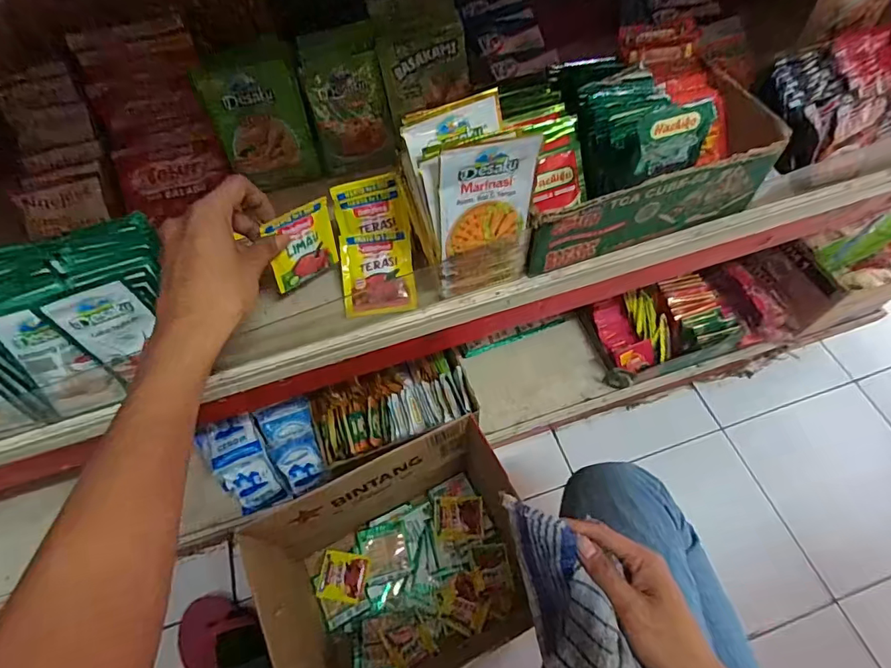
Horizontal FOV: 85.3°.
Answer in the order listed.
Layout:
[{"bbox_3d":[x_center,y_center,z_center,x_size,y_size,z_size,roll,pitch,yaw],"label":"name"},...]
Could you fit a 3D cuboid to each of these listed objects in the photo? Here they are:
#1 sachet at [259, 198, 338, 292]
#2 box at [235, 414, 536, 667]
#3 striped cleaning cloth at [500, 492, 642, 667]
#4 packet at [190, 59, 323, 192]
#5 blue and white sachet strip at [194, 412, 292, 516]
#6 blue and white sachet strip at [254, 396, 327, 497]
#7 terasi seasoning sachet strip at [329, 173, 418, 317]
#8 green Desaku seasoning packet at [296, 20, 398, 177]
[{"bbox_3d":[-0.129,-0.079,0.441,0.068,0.071,0.007,-37,50,-27],"label":"sachet"},{"bbox_3d":[-0.055,0.341,0.676,0.317,0.273,0.272,-24,62,-12],"label":"box"},{"bbox_3d":[0.108,0.238,0.420,0.079,0.091,0.182,-5,59,-1],"label":"striped cleaning cloth"},{"bbox_3d":[-0.191,-0.218,0.513,0.094,0.122,0.020,-21,35,-17],"label":"packet"},{"bbox_3d":[-0.329,0.215,0.777,0.098,0.058,0.153,-24,103,-12],"label":"blue and white sachet strip"},{"bbox_3d":[-0.243,0.178,0.787,0.082,0.020,0.146,-26,77,-8],"label":"blue and white sachet strip"},{"bbox_3d":[-0.069,-0.085,0.466,0.070,0.032,0.128,-5,85,-1],"label":"terasi seasoning sachet strip"},{"bbox_3d":[-0.109,-0.262,0.550,0.084,0.146,0.013,-15,27,-9],"label":"green Desaku seasoning packet"}]

